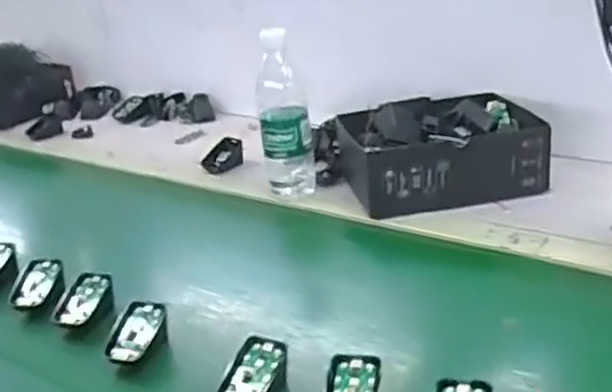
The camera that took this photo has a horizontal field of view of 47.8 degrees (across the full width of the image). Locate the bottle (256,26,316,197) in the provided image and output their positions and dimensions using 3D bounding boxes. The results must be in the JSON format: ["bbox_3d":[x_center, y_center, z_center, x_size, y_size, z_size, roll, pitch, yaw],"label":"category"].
[{"bbox_3d":[-0.029,-0.104,0.930,0.065,0.234,0.059,-6,25,2],"label":"bottle"}]

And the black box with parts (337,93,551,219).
[{"bbox_3d":[0.182,-0.064,0.927,0.244,0.095,0.175,-9,26,-4],"label":"black box with parts"}]

